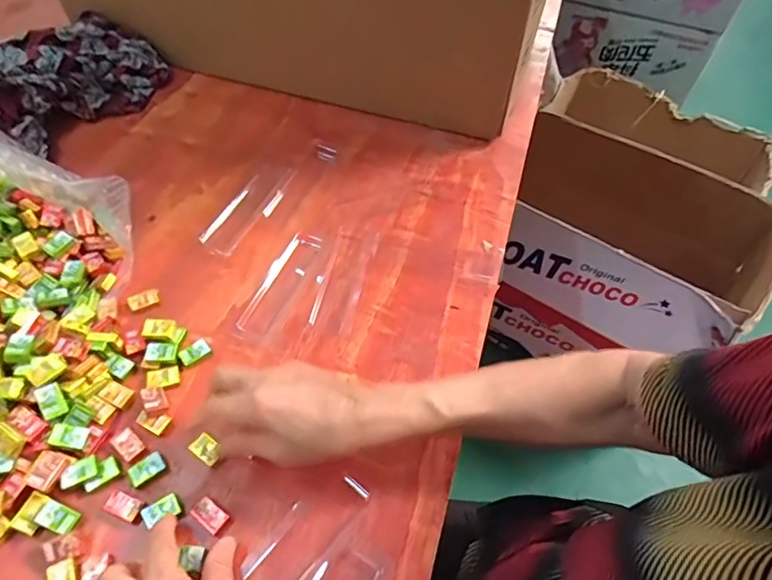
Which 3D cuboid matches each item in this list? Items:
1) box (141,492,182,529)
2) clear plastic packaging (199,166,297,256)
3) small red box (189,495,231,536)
[{"bbox_3d":[-0.165,0.162,0.383,0.024,0.004,0.016,-29,61,-22],"label":"box"},{"bbox_3d":[-0.144,-0.089,0.554,0.044,0.012,0.130,23,56,13],"label":"clear plastic packaging"},{"bbox_3d":[-0.130,0.165,0.384,0.026,0.004,0.017,32,59,18],"label":"small red box"}]

